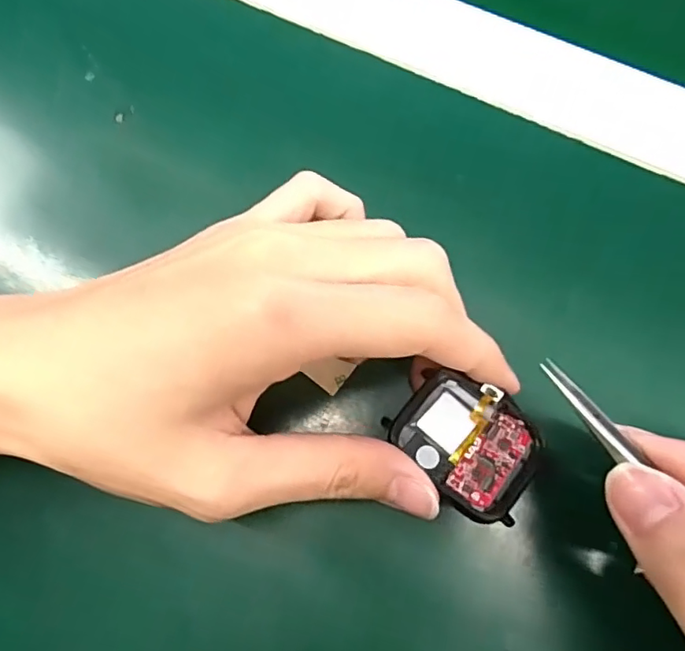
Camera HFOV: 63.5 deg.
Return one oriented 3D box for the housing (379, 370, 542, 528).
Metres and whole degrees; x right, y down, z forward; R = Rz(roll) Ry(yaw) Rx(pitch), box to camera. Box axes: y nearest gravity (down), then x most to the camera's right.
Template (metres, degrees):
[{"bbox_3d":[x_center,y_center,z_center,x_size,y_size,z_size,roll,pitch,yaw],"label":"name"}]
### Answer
[{"bbox_3d":[0.040,0.037,0.178,0.044,0.010,0.036,37,79,11],"label":"housing"}]

